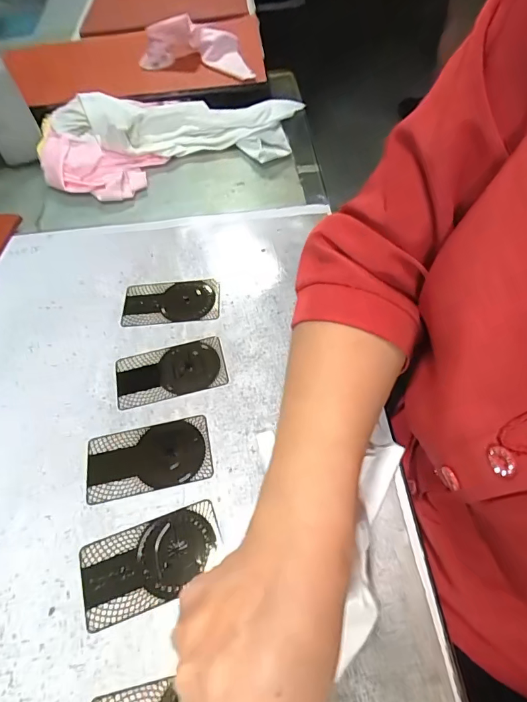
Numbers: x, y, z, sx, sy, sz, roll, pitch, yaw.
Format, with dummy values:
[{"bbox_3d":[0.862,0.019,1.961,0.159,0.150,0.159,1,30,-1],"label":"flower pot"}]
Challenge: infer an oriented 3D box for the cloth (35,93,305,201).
[{"bbox_3d":[-0.111,-0.268,0.522,0.323,0.041,0.177,-15,54,-5],"label":"cloth"}]

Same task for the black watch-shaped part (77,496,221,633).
[{"bbox_3d":[-0.068,0.127,0.261,0.085,0.004,0.048,-19,55,-8],"label":"black watch-shaped part"}]

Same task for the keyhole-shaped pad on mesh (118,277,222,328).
[{"bbox_3d":[-0.084,-0.046,0.386,0.087,0.006,0.050,-4,54,3],"label":"keyhole-shaped pad on mesh"}]

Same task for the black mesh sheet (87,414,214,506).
[{"bbox_3d":[-0.081,0.074,0.301,0.086,0.004,0.048,-12,54,-3],"label":"black mesh sheet"}]

